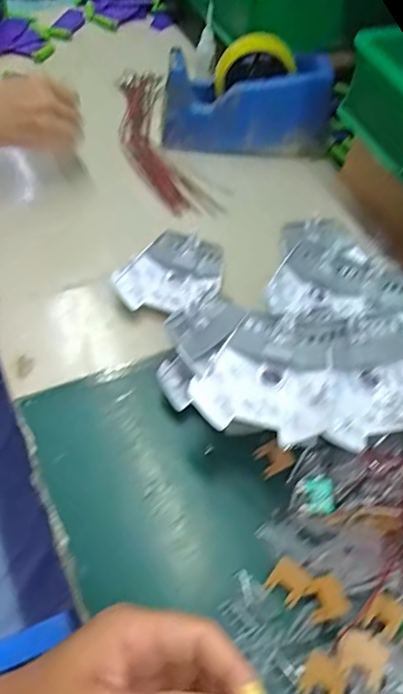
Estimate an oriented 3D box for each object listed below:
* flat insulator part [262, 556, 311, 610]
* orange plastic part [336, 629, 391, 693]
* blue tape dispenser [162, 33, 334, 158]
[{"bbox_3d":[0.061,0.167,0.368,0.025,0.004,0.027,34,85,20],"label":"flat insulator part"},{"bbox_3d":[0.100,0.194,0.324,0.029,0.005,0.026,23,70,22],"label":"orange plastic part"},{"bbox_3d":[0.055,-0.289,0.612,0.197,0.101,0.065,-1,56,-7],"label":"blue tape dispenser"}]

